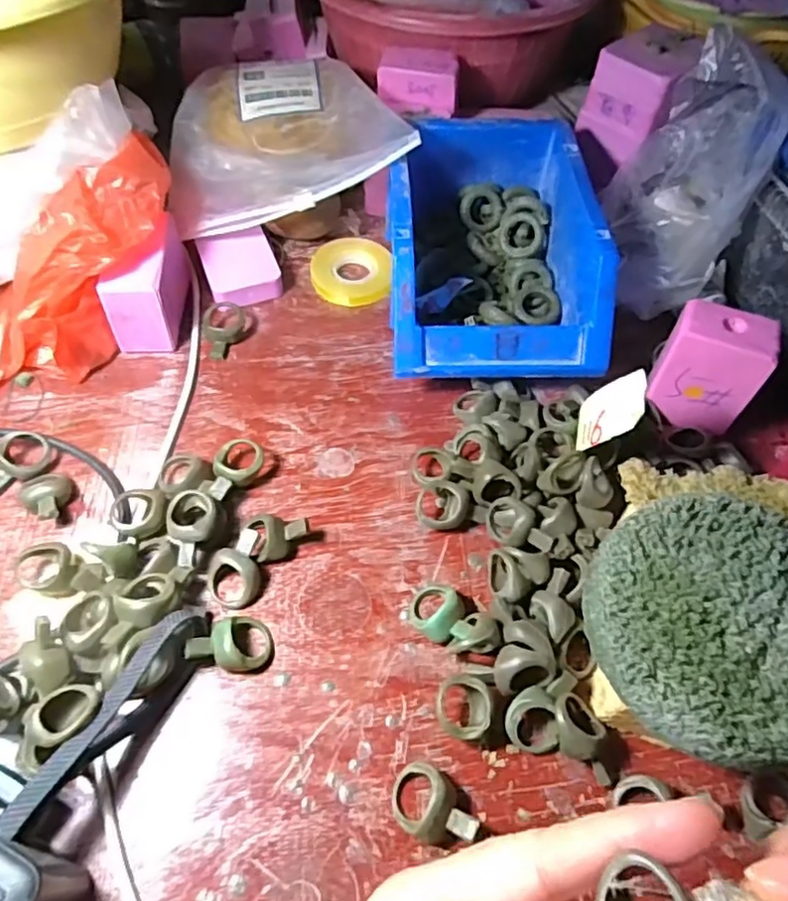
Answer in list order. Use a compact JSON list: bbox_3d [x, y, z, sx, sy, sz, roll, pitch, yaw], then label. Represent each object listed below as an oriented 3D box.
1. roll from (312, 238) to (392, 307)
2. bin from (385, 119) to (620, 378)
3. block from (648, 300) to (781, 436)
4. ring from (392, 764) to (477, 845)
[{"bbox_3d":[-0.029,-0.125,0.433,0.054,0.012,0.052,1,56,-1],"label":"roll"},{"bbox_3d":[0.058,-0.122,0.392,0.118,0.078,0.173,-1,56,-2],"label":"bin"},{"bbox_3d":[0.173,-0.046,0.342,0.050,0.057,0.031,28,60,16],"label":"block"},{"bbox_3d":[0.015,0.143,0.249,0.035,0.016,0.023,36,62,20],"label":"ring"}]

